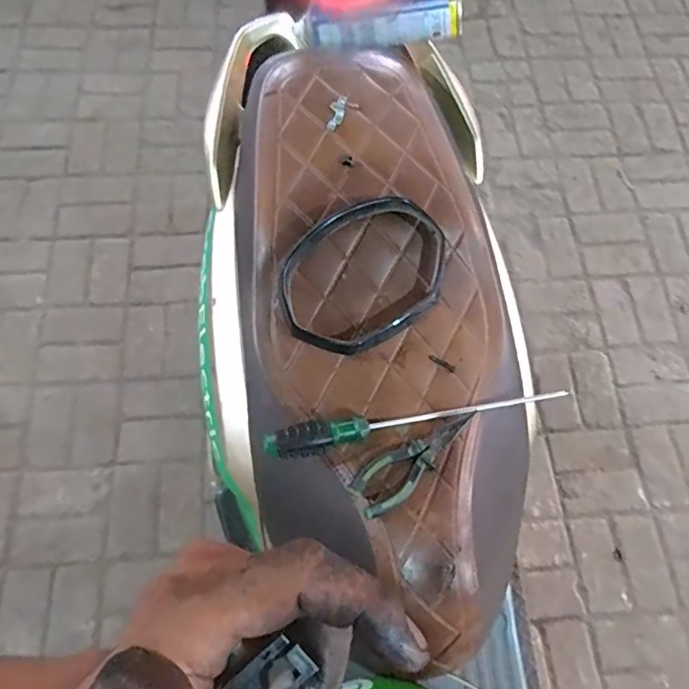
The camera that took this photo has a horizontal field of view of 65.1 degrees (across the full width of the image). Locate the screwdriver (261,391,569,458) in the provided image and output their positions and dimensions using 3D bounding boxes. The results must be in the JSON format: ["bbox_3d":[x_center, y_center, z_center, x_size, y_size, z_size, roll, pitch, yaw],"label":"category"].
[{"bbox_3d":[0.089,0.077,0.583,0.349,0.029,0.031,-7,66,-17],"label":"screwdriver"}]

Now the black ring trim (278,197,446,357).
[{"bbox_3d":[0.022,-0.073,0.587,0.189,0.034,0.152,-16,97,-5],"label":"black ring trim"}]

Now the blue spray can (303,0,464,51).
[{"bbox_3d":[0.042,-0.433,0.726,0.224,0.057,0.058,1,65,17],"label":"blue spray can"}]

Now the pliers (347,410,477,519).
[{"bbox_3d":[0.074,0.117,0.550,0.148,0.019,0.047,-34,73,-14],"label":"pliers"}]

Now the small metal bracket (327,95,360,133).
[{"bbox_3d":[-0.008,-0.274,0.644,0.028,0.010,0.046,29,83,12],"label":"small metal bracket"}]

